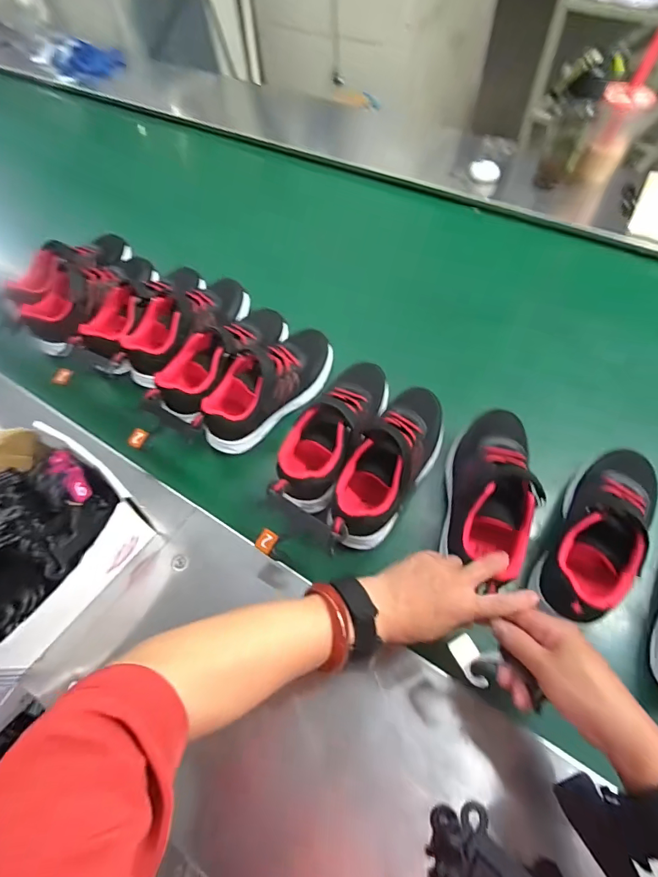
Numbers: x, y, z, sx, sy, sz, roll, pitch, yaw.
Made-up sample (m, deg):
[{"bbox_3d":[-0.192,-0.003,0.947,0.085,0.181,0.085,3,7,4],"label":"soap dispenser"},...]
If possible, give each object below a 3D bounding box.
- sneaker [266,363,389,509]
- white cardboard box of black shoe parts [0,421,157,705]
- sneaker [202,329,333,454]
[{"bbox_3d":[0.008,-0.016,0.544,0.096,0.088,0.229,21,62,17],"label":"sneaker"},{"bbox_3d":[-0.349,0.107,0.444,0.220,0.127,0.244,28,65,20],"label":"white cardboard box of black shoe parts"},{"bbox_3d":[-0.084,-0.080,0.599,0.226,0.075,0.087,-40,63,-18],"label":"sneaker"}]

